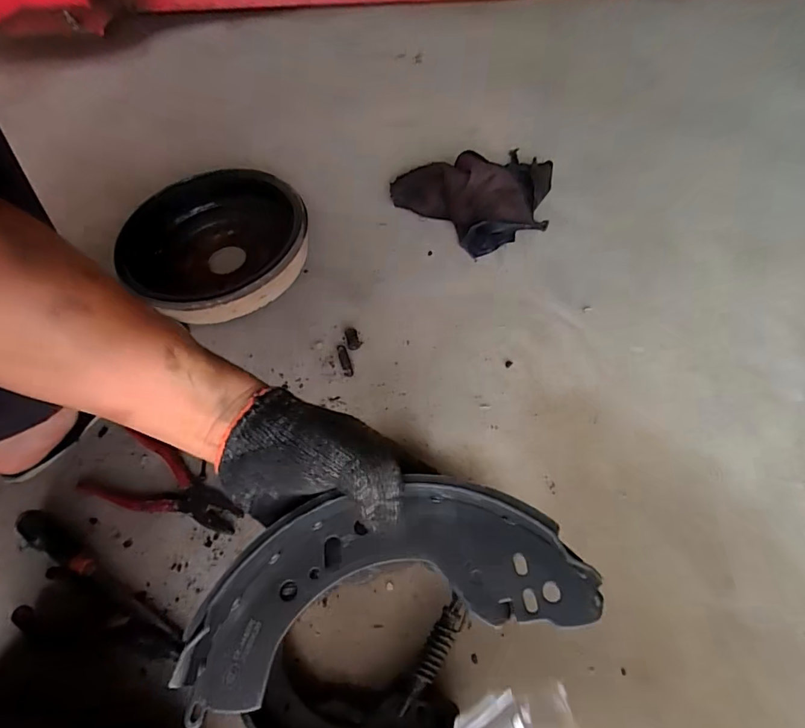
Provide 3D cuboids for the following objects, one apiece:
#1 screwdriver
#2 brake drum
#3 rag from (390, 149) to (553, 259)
[{"bbox_3d":[-0.313,0.217,0.491,0.225,0.024,0.030,25,64,18],"label":"screwdriver"},{"bbox_3d":[-0.261,-0.173,0.707,0.234,0.080,0.253,-2,59,3],"label":"brake drum"},{"bbox_3d":[0.115,-0.259,0.709,0.236,0.080,0.185,-15,59,-4],"label":"rag"}]

